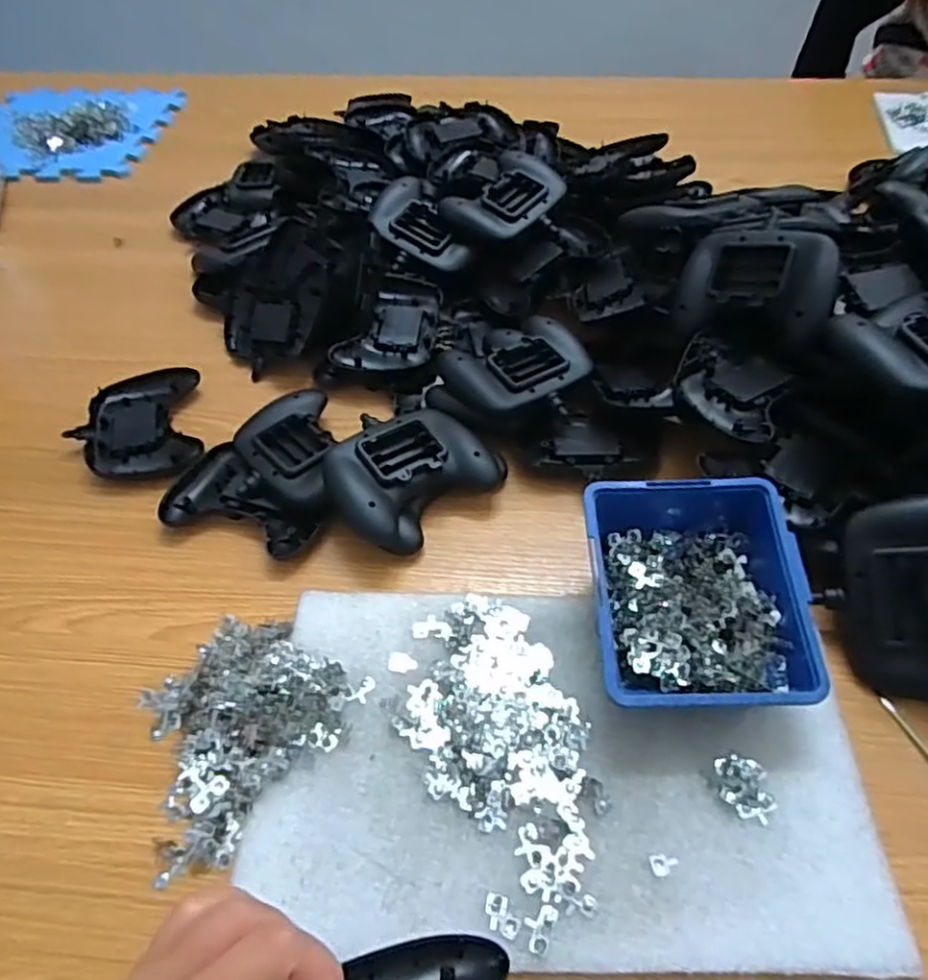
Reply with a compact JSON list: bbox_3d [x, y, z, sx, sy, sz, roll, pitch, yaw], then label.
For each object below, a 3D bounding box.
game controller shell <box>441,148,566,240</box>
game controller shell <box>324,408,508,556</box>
[{"bbox_3d":[0.044,-0.286,0.659,0.081,0.023,0.114,26,56,22],"label":"game controller shell"},{"bbox_3d":[-0.042,-0.015,0.514,0.126,0.044,0.100,-38,59,-25],"label":"game controller shell"}]

